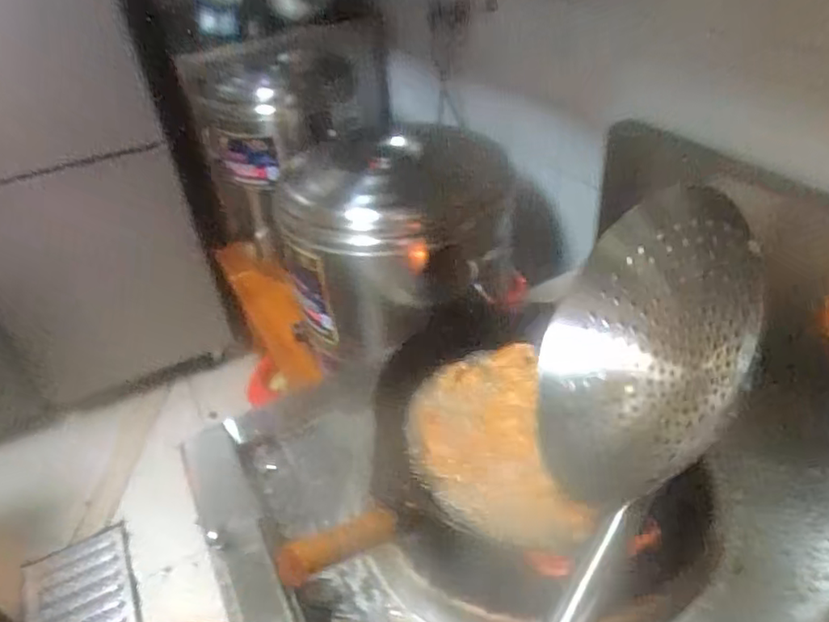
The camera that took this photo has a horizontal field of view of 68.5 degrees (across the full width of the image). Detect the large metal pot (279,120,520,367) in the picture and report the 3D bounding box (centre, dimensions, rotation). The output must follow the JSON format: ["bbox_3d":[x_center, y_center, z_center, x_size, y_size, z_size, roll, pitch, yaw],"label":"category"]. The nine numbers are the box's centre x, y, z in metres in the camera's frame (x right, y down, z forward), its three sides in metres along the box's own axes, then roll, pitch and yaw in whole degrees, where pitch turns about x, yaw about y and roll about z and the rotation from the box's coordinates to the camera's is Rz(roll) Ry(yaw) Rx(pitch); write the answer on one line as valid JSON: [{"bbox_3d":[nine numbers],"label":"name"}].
[{"bbox_3d":[-0.046,-0.144,1.101,0.347,0.311,0.348,-13,38,-9],"label":"large metal pot"}]

